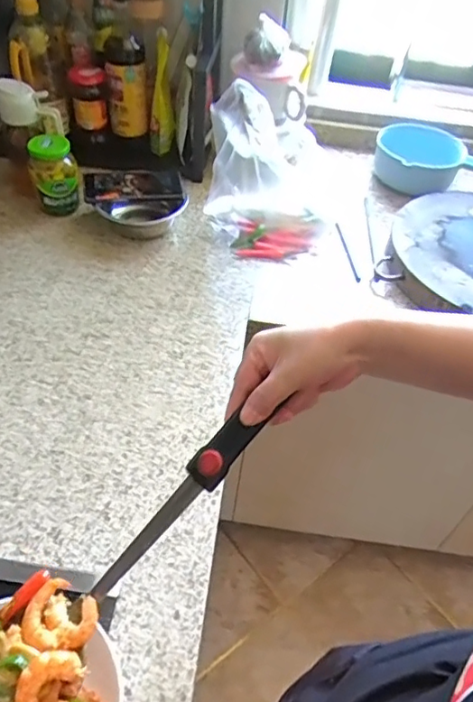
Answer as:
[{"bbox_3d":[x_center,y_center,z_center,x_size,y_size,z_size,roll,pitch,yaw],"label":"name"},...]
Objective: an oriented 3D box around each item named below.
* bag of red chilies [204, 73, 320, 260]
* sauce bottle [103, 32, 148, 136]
[{"bbox_3d":[0.056,-0.270,0.866,0.191,0.229,0.125,3,48,-5],"label":"bag of red chilies"},{"bbox_3d":[-0.196,-0.468,0.988,0.070,0.160,0.061,-3,49,-10],"label":"sauce bottle"}]

